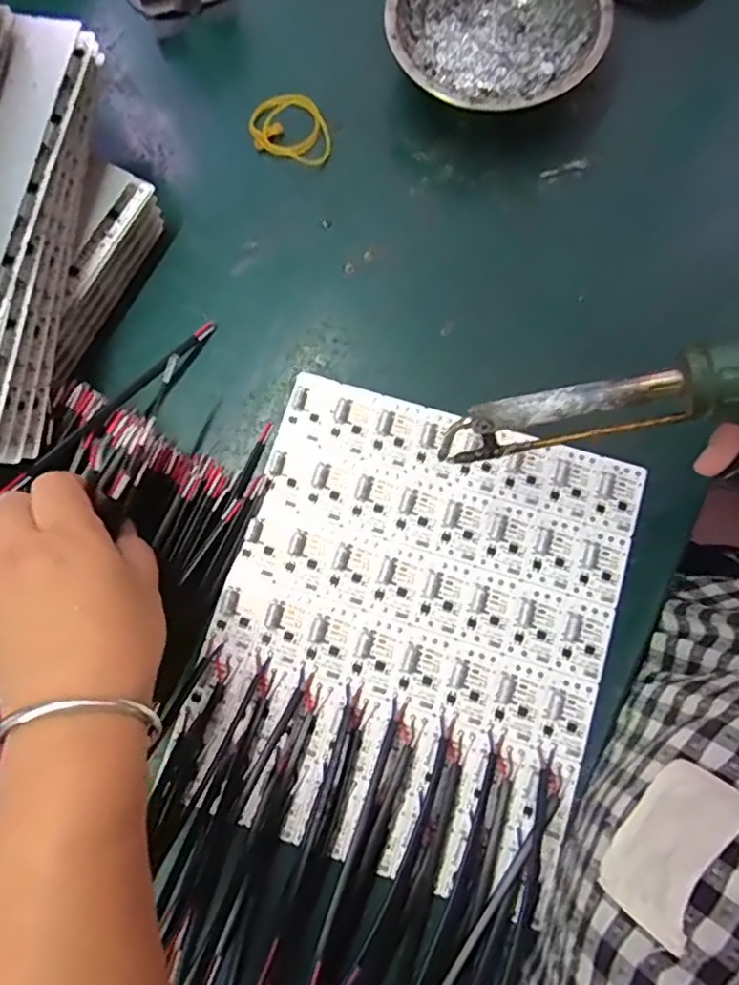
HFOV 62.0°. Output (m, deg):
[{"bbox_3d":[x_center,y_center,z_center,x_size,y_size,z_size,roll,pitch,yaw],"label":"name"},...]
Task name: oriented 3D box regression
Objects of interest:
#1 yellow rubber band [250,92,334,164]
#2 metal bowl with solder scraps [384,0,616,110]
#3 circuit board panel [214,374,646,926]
[{"bbox_3d":[-0.048,-0.233,0.394,0.057,0.009,0.046,29,80,7],"label":"yellow rubber band"},{"bbox_3d":[0.076,-0.276,0.382,0.125,0.049,0.121,0,78,1],"label":"metal bowl with solder scraps"},{"bbox_3d":[0.023,0.069,0.327,0.199,0.004,0.231,17,79,5],"label":"circuit board panel"}]

